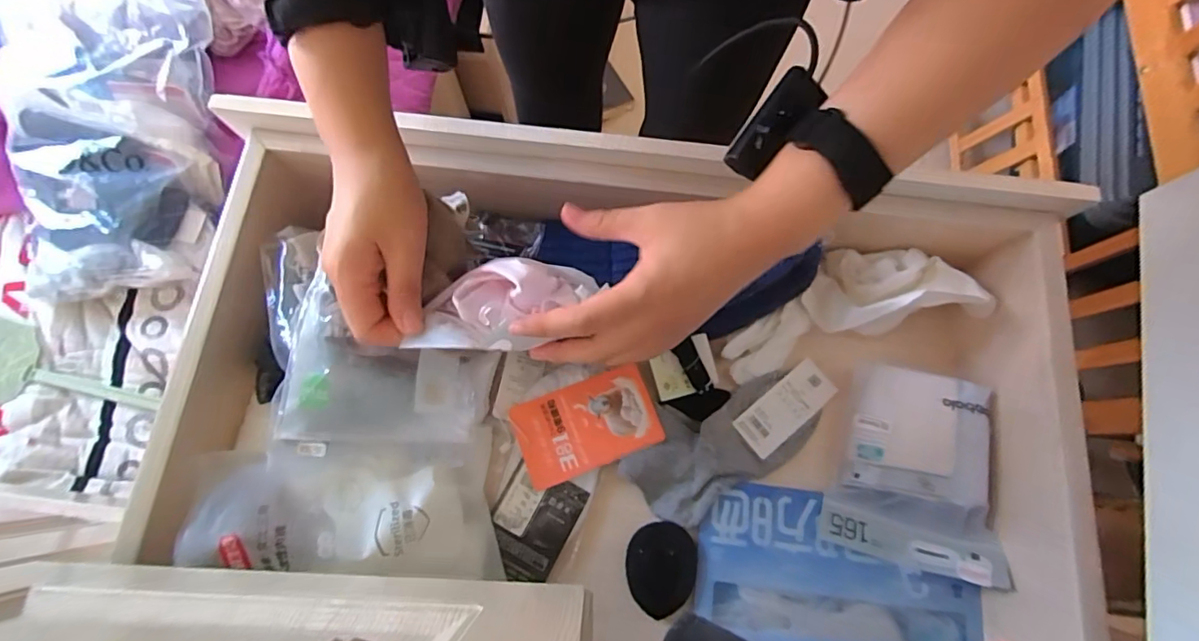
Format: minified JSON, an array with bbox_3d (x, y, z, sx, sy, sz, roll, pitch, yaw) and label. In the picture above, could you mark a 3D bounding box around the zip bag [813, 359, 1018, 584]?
[{"bbox_3d":[0.285,0.131,0.457,0.130,0.043,0.167,17,76,5],"label":"zip bag"}]

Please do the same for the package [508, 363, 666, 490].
[{"bbox_3d":[-0.013,0.098,0.483,0.130,0.010,0.081,-21,76,-5],"label":"package"}]

